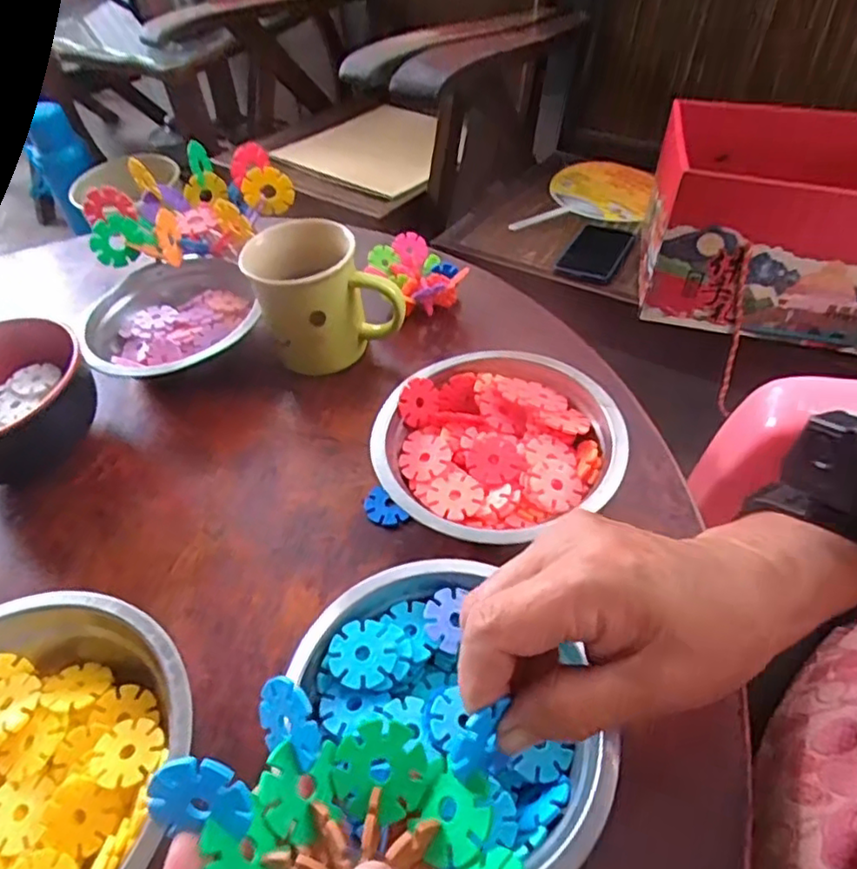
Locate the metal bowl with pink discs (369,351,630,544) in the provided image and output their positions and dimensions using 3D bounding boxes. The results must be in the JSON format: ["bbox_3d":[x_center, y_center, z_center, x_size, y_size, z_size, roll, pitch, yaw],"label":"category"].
[{"bbox_3d":[0.039,0.012,0.389,0.141,0.044,0.133,-3,49,3],"label":"metal bowl with pink discs"}]

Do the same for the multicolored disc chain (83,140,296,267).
[{"bbox_3d":[-0.211,-0.201,0.558,0.163,0.048,0.145,-23,51,-14],"label":"multicolored disc chain"}]

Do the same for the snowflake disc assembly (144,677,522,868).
[{"bbox_3d":[-0.029,0.120,0.180,0.103,0.061,0.089,11,51,14],"label":"snowflake disc assembly"}]

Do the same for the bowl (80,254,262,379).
[{"bbox_3d":[-0.200,-0.086,0.509,0.134,0.042,0.129,-10,49,-4],"label":"bowl"}]

